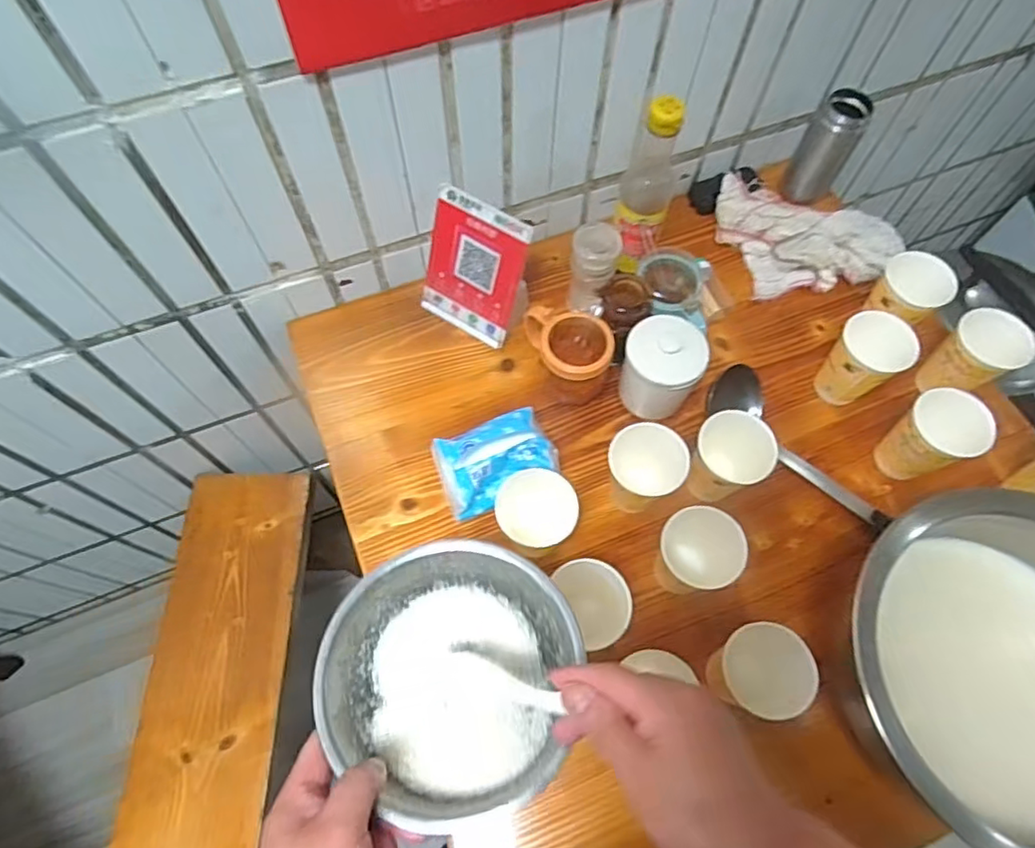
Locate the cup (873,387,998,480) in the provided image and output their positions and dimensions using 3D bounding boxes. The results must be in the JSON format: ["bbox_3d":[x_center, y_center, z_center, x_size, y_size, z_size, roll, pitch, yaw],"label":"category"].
[{"bbox_3d":[0.444,0.020,0.666,0.071,0.115,0.074,0,66,-1],"label":"cup"}]

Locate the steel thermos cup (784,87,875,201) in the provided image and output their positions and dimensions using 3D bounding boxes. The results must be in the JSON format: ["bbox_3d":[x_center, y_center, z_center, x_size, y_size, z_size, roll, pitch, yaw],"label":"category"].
[{"bbox_3d":[0.418,-0.375,0.824,0.066,0.135,0.061,0,66,-1],"label":"steel thermos cup"}]

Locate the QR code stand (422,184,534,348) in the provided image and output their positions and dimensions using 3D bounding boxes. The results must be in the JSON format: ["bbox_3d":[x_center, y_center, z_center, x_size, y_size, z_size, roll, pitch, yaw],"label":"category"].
[{"bbox_3d":[-0.050,-0.183,0.729,0.134,0.144,0.078,32,69,12],"label":"QR code stand"}]

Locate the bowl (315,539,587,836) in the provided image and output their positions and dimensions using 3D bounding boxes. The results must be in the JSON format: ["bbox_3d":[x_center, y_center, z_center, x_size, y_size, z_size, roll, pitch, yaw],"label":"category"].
[{"bbox_3d":[-0.045,0.173,0.433,0.172,0.066,0.161,0,66,-1],"label":"bowl"}]

